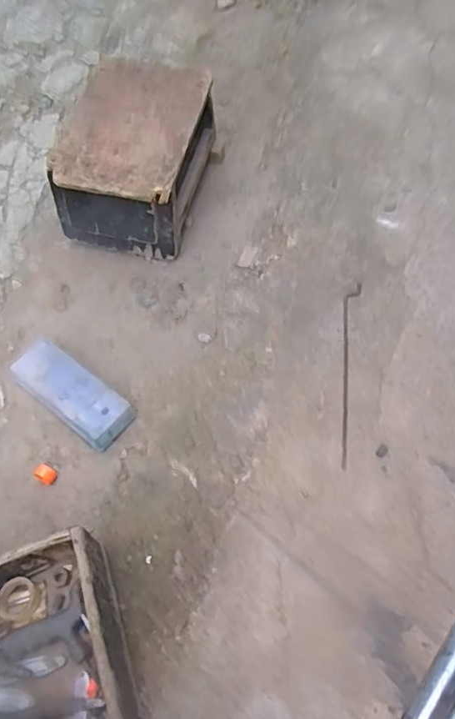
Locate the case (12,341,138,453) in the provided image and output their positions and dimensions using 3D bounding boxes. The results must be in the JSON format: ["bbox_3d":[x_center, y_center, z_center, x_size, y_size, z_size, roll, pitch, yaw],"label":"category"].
[{"bbox_3d":[-0.245,0.046,0.850,0.206,0.053,0.083,33,71,21],"label":"case"}]

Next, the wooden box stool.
[{"bbox_3d":[-0.155,-0.357,0.970,0.211,0.152,0.297,11,64,12],"label":"wooden box stool"}]

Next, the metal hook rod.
[{"bbox_3d":[0.175,0.011,0.800,0.023,0.007,0.307,7,61,8],"label":"metal hook rod"}]

